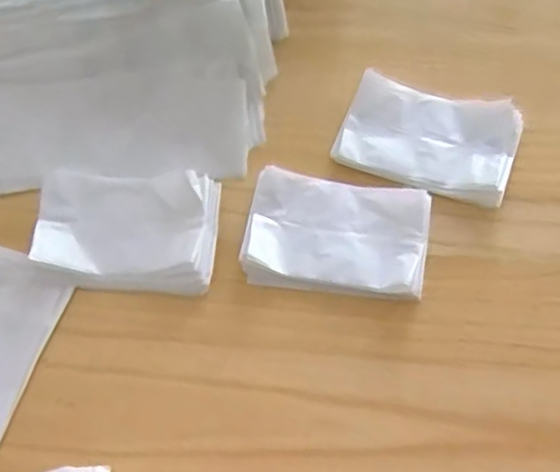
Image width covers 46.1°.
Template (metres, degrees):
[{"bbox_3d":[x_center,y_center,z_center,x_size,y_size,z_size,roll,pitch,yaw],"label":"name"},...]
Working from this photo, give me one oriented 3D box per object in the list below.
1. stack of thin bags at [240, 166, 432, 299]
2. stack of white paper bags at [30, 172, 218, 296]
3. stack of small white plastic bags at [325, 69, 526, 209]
[{"bbox_3d":[0.041,-0.002,0.484,0.129,0.016,0.087,8,67,6],"label":"stack of thin bags"},{"bbox_3d":[-0.114,-0.006,0.494,0.131,0.017,0.090,3,67,4],"label":"stack of white paper bags"},{"bbox_3d":[0.115,-0.075,0.517,0.131,0.023,0.084,14,68,9],"label":"stack of small white plastic bags"}]

